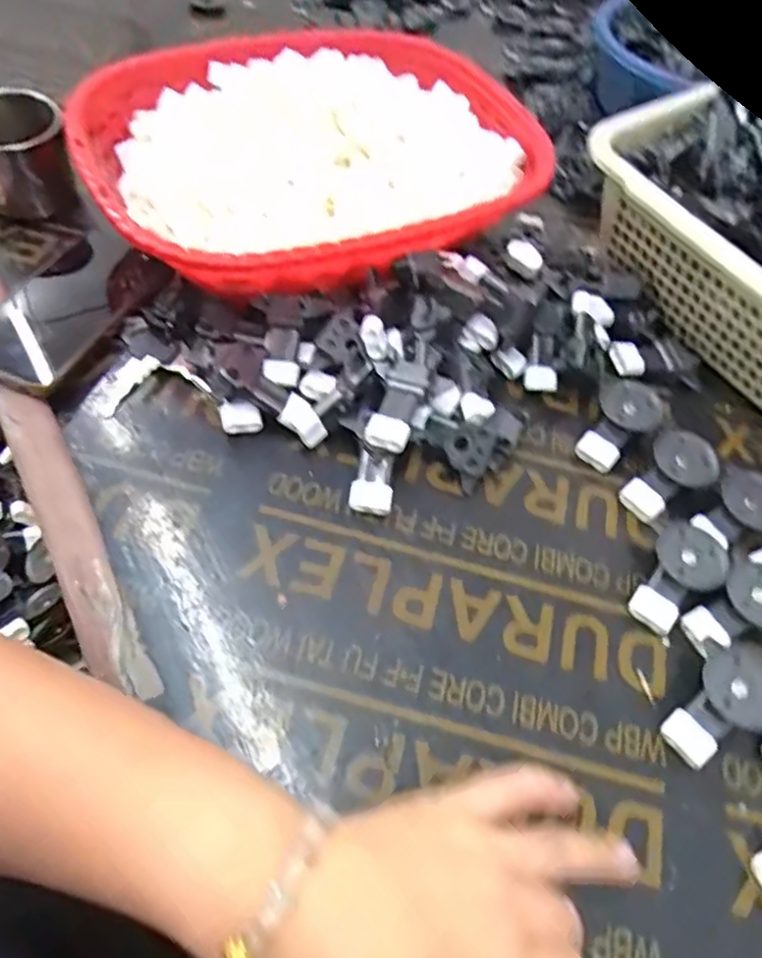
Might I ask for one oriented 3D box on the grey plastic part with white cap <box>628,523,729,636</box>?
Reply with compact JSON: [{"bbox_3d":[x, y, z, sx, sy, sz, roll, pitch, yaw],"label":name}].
[{"bbox_3d":[0.184,0.062,0.422,0.065,0.027,0.041,-37,68,-26],"label":"grey plastic part with white cap"}]

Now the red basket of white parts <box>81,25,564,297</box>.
[{"bbox_3d":[-0.052,-0.255,0.554,0.347,0.094,0.273,-21,62,-19],"label":"red basket of white parts"}]

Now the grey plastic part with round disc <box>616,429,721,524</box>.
[{"bbox_3d":[0.196,-0.002,0.462,0.064,0.031,0.043,-28,64,-23],"label":"grey plastic part with round disc"}]

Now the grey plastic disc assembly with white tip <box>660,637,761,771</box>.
[{"bbox_3d":[0.193,0.128,0.379,0.045,0.027,0.072,38,61,17],"label":"grey plastic disc assembly with white tip"}]

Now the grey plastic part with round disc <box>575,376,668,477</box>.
[{"bbox_3d":[0.171,-0.041,0.481,0.041,0.016,0.074,36,80,17],"label":"grey plastic part with round disc"}]

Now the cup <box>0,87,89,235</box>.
[{"bbox_3d":[-0.293,-0.252,0.543,0.083,0.081,0.093,-9,59,-13],"label":"cup"}]

